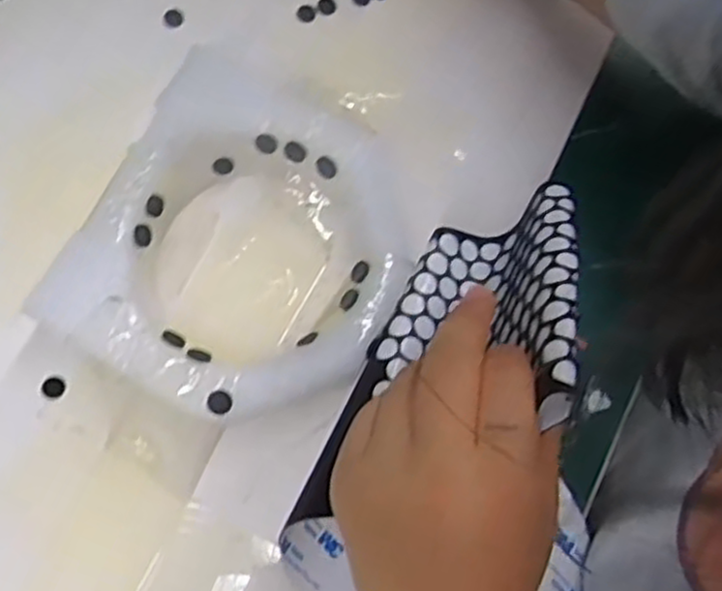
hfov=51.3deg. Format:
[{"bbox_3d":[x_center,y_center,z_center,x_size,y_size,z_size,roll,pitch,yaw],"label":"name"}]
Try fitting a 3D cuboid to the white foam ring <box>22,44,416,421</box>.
[{"bbox_3d":[-0.047,-0.027,0.342,0.141,0.037,0.162,27,75,6],"label":"white foam ring"}]

